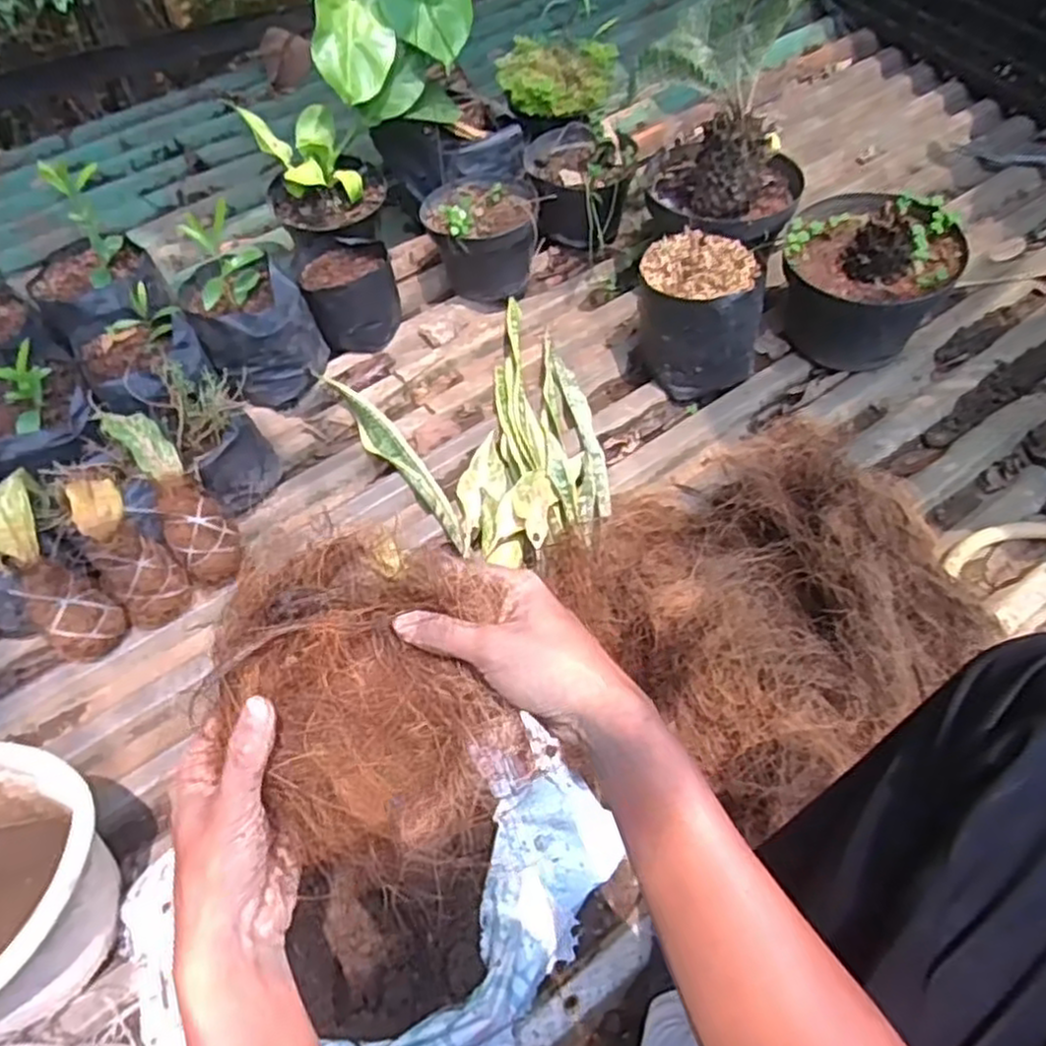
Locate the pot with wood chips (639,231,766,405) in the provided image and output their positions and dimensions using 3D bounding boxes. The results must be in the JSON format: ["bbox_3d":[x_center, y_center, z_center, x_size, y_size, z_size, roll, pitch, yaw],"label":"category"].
[{"bbox_3d":[0.233,-0.275,1.012,0.152,0.155,0.154,0,57,0],"label":"pot with wood chips"}]

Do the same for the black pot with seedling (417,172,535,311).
[{"bbox_3d":[-0.064,-0.446,1.154,0.166,0.127,0.176,-2,55,3],"label":"black pot with seedling"}]

